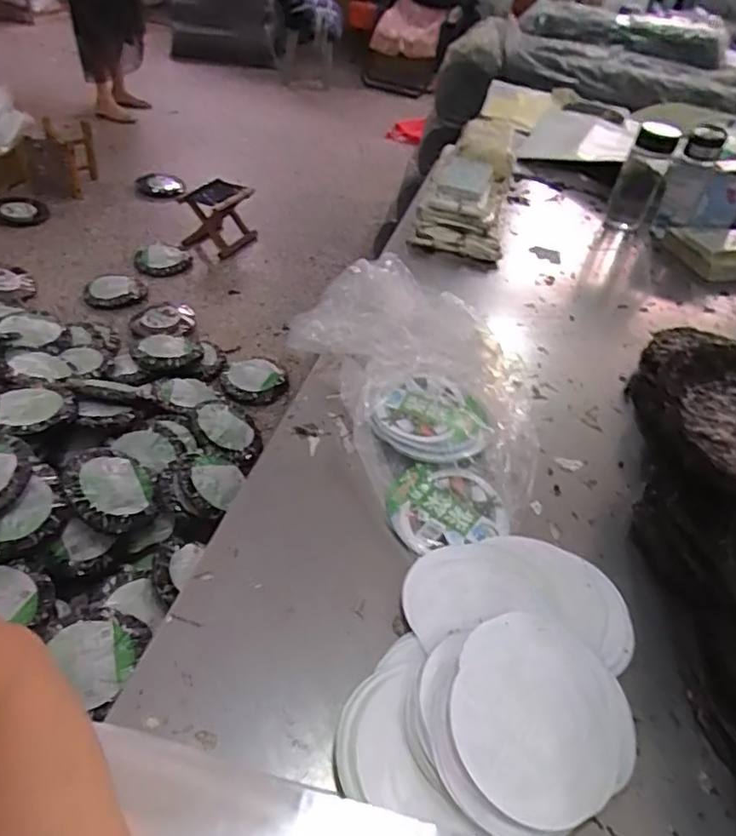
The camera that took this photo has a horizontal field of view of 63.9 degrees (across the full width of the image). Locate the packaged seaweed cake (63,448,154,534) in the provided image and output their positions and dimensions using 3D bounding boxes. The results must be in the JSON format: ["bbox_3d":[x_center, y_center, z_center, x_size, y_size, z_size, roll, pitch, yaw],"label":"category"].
[{"bbox_3d":[-0.551,0.149,1.267,0.174,0.071,0.207,-16,70,-34],"label":"packaged seaweed cake"}]

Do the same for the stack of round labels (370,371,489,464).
[{"bbox_3d":[0.071,0.002,0.670,0.132,0.038,0.117,8,43,0],"label":"stack of round labels"}]

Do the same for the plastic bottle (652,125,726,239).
[{"bbox_3d":[0.594,-0.435,1.093,0.087,0.182,0.070,28,47,22],"label":"plastic bottle"}]

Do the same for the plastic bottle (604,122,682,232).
[{"bbox_3d":[0.520,-0.455,1.116,0.080,0.180,0.066,25,45,17],"label":"plastic bottle"}]

